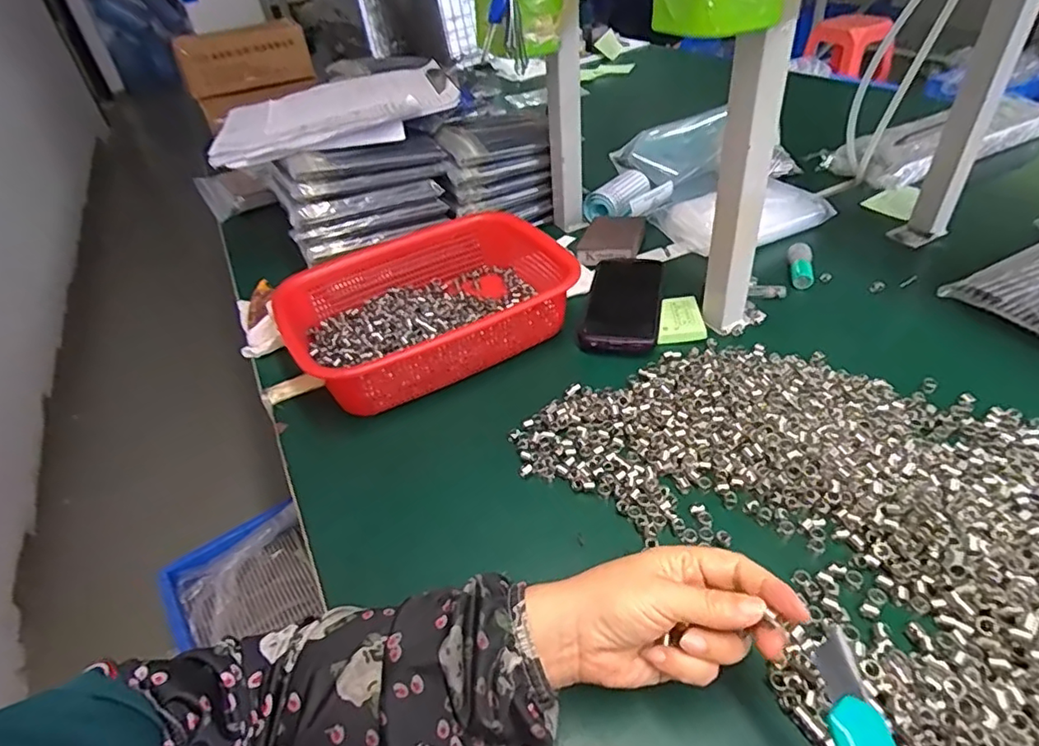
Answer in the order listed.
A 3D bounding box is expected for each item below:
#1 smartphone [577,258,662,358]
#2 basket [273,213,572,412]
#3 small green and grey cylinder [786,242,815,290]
[{"bbox_3d":[0.113,-0.079,0.623,0.079,0.010,0.182,5,41,15],"label":"smartphone"},{"bbox_3d":[-0.079,-0.078,0.607,0.308,0.062,0.213,-24,42,-20],"label":"basket"},{"bbox_3d":[0.317,-0.120,0.650,0.025,0.027,0.061,5,41,15],"label":"small green and grey cylinder"}]

